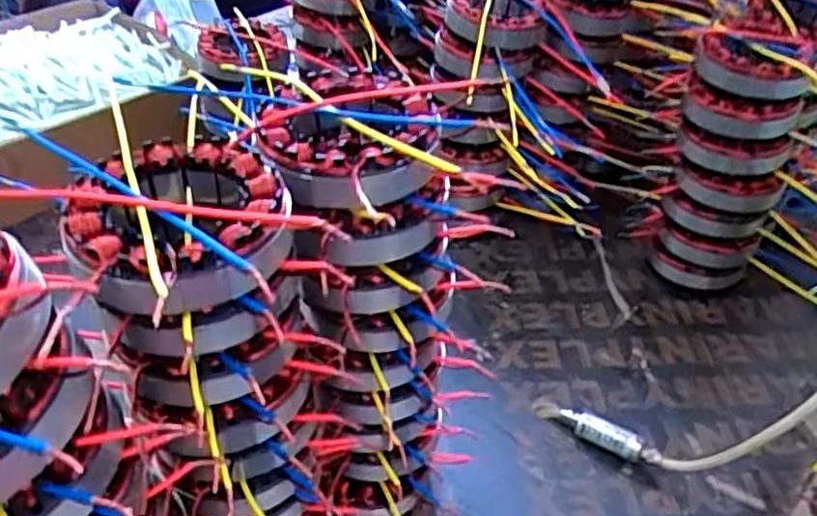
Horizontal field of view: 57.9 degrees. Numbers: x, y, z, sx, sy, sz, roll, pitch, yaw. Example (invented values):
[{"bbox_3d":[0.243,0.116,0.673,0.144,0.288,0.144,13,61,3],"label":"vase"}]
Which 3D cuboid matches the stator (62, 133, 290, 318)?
[{"bbox_3d":[-0.087,-0.014,0.288,0.085,0.030,0.090,2,40,2],"label":"stator"}]

